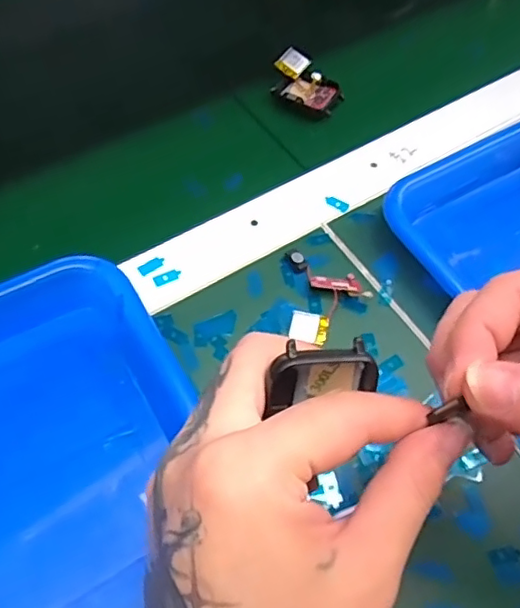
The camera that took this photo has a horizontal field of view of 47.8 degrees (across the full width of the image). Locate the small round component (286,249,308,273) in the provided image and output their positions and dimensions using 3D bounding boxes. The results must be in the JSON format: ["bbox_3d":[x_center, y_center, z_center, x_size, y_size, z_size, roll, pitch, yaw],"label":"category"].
[{"bbox_3d":[0.023,-0.026,0.359,0.010,0.007,0.017,-24,67,-15],"label":"small round component"}]

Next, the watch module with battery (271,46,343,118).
[{"bbox_3d":[0.035,-0.164,0.437,0.057,0.014,0.038,37,65,17],"label":"watch module with battery"}]

